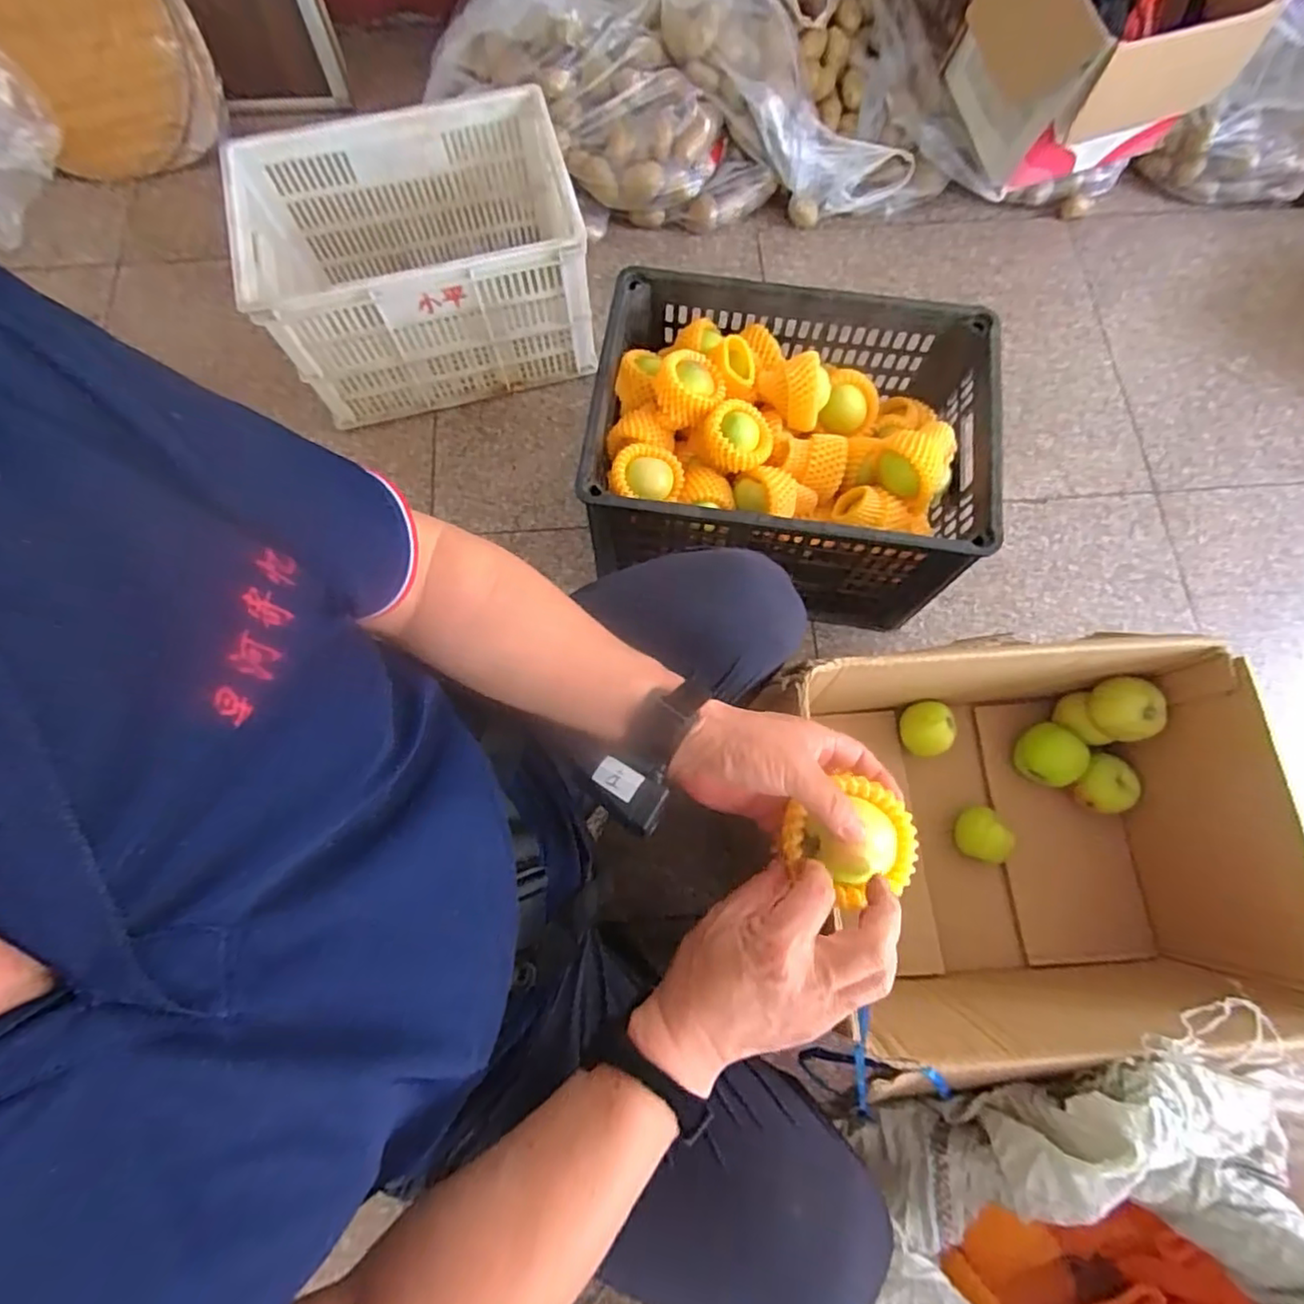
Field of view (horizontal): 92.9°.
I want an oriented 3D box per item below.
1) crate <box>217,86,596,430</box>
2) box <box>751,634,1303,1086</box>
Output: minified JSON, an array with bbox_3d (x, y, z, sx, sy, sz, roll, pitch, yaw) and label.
[{"bbox_3d":[-0.365,-0.624,1.018,0.472,0.272,0.324,-15,75,-4],"label":"crate"},{"bbox_3d":[0.337,0.164,0.604,0.395,0.221,0.343,-4,74,-1],"label":"box"}]

